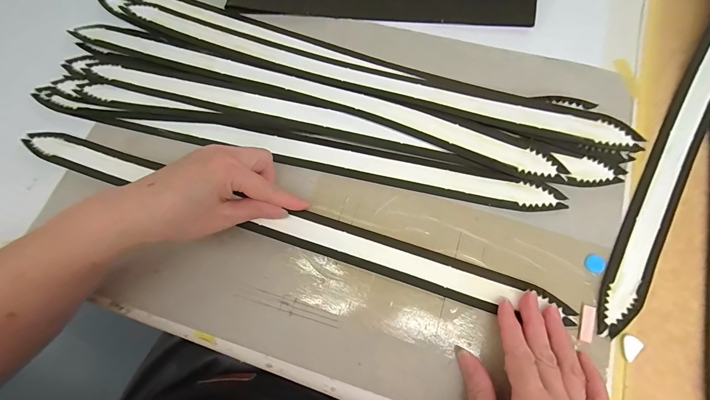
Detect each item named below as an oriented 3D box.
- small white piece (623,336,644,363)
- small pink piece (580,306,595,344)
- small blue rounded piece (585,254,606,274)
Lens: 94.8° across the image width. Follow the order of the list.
[{"bbox_3d":[0.228,0.122,0.269,0.014,0.004,0.020,41,81,10],"label":"small white piece"},{"bbox_3d":[0.198,0.105,0.277,0.010,0.004,0.030,15,77,5],"label":"small pink piece"},{"bbox_3d":[0.215,0.057,0.292,0.015,0.004,0.017,35,78,18],"label":"small blue rounded piece"}]

